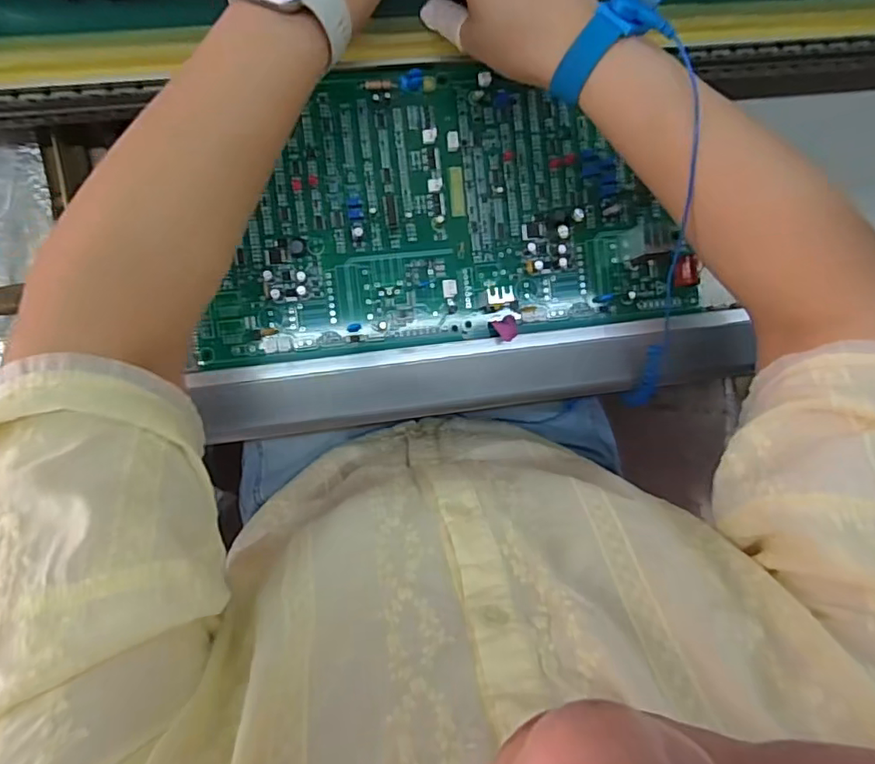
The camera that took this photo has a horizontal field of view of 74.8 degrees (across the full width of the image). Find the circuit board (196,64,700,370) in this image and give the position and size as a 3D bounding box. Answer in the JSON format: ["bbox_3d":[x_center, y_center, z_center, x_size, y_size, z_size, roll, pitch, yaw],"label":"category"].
[{"bbox_3d":[0.008,-0.121,0.396,0.327,0.019,0.181,-8,94,-8],"label":"circuit board"}]

